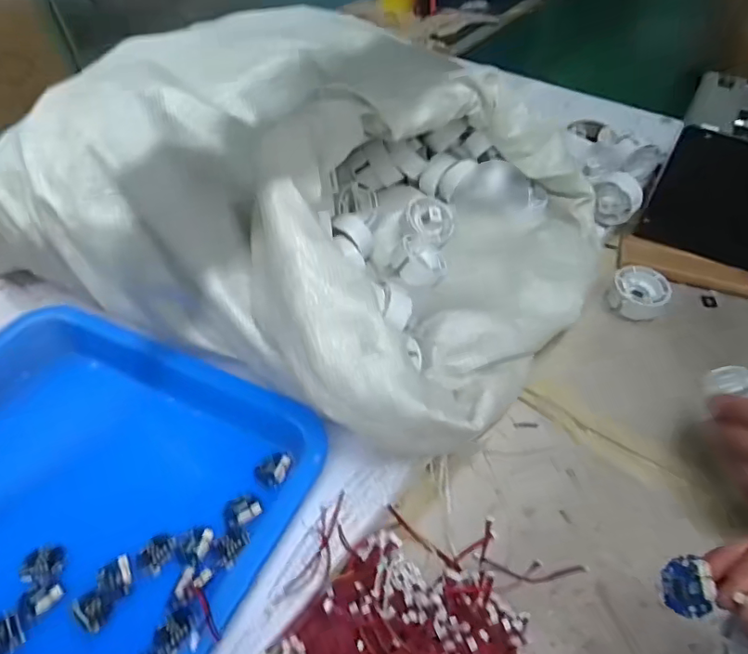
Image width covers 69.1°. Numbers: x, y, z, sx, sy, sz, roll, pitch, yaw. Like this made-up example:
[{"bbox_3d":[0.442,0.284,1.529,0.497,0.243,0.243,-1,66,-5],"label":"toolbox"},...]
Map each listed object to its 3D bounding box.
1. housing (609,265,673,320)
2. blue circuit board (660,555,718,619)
[{"bbox_3d":[0.271,-0.035,0.552,0.054,0.030,0.047,21,53,18],"label":"housing"},{"bbox_3d":[0.150,0.125,0.262,0.021,0.004,0.029,-14,86,26],"label":"blue circuit board"}]

